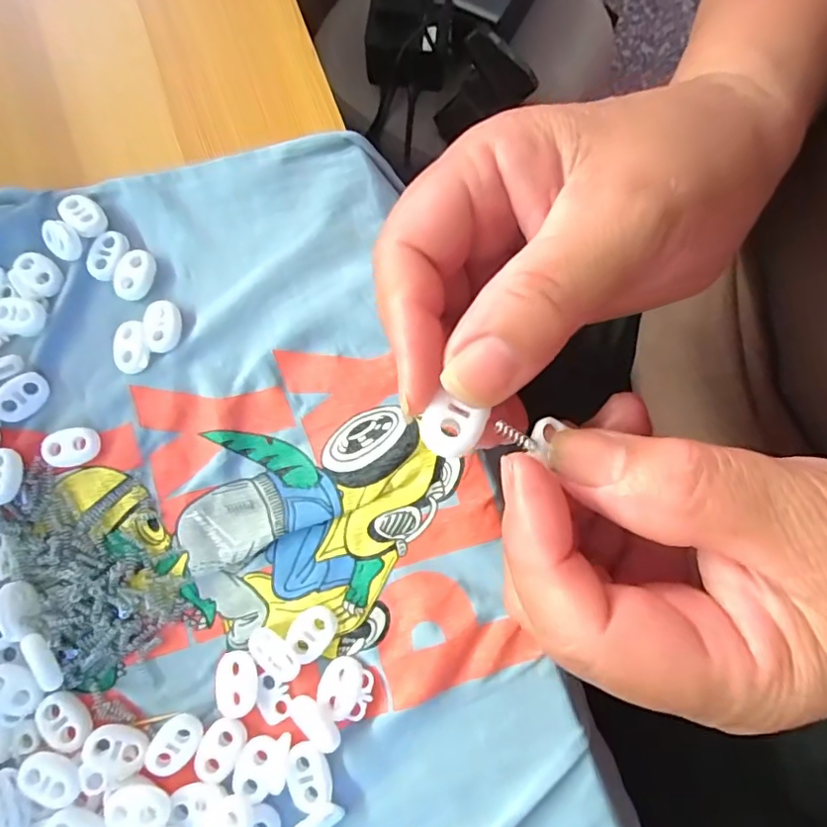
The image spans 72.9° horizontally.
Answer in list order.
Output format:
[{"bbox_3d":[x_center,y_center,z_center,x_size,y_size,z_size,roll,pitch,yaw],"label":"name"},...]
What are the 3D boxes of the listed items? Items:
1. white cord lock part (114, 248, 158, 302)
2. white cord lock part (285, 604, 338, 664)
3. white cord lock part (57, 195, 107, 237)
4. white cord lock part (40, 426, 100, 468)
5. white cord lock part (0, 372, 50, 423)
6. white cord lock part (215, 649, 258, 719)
[{"bbox_3d":[-0.120,-0.060,0.242,0.015,0.005,0.023,26,82,7],"label":"white cord lock part"},{"bbox_3d":[-0.039,0.083,0.211,0.016,0.004,0.021,40,83,8],"label":"white cord lock part"},{"bbox_3d":[-0.144,-0.087,0.243,0.023,0.005,0.015,42,84,9],"label":"white cord lock part"},{"bbox_3d":[-0.141,0.014,0.229,0.022,0.004,0.015,-12,79,0],"label":"white cord lock part"},{"bbox_3d":[-0.162,-0.007,0.231,0.022,0.004,0.015,-49,117,-14],"label":"white cord lock part"},{"bbox_3d":[-0.066,0.100,0.209,0.015,0.006,0.022,-8,79,1],"label":"white cord lock part"}]

